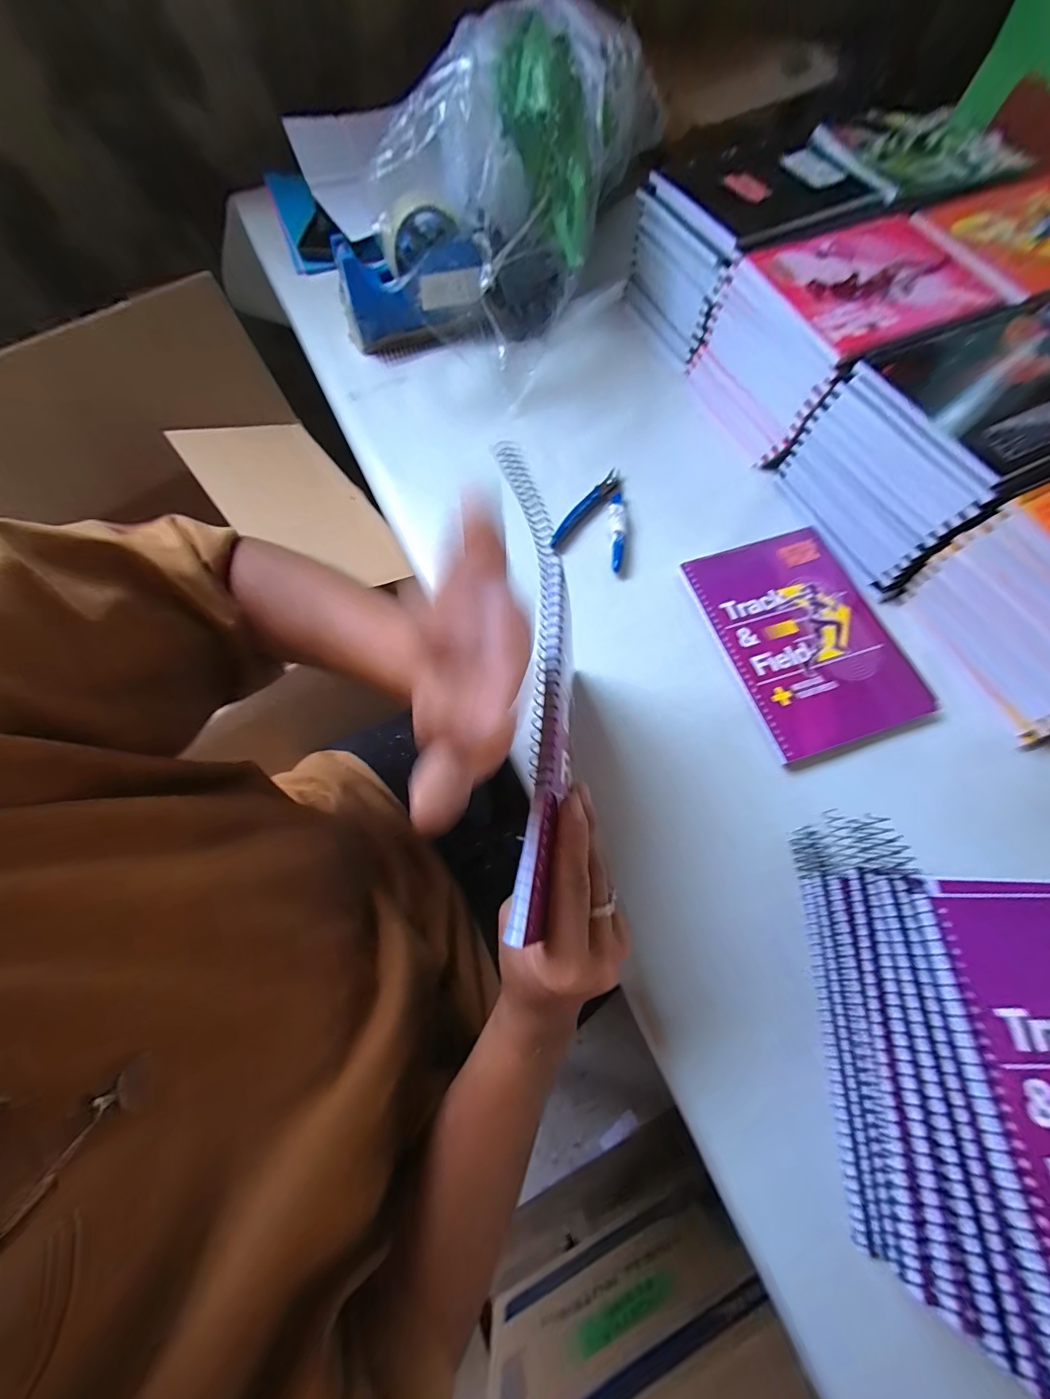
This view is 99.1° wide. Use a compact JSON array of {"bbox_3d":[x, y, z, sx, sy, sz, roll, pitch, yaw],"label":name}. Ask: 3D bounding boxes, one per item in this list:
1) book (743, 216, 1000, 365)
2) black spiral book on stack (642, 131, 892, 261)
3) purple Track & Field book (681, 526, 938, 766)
[{"bbox_3d":[0.321,-0.387,0.412,0.193,0.010,0.152,-25,73,-8],"label":"book"},{"bbox_3d":[0.255,-0.531,0.475,0.190,0.025,0.171,-28,74,-9],"label":"black spiral book on stack"},{"bbox_3d":[0.245,-0.059,0.395,0.146,0.010,0.197,-16,72,-5],"label":"purple Track & Field book"}]

